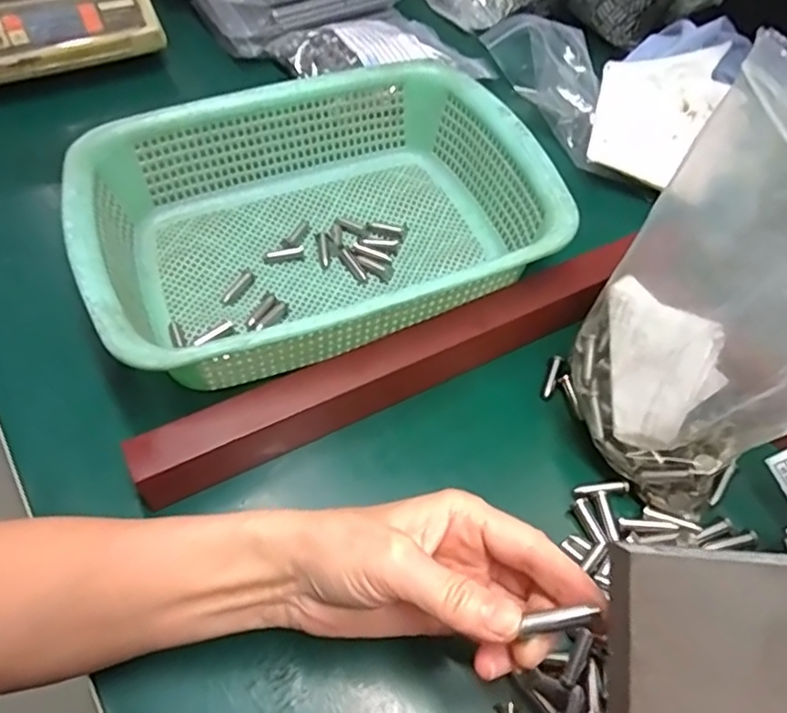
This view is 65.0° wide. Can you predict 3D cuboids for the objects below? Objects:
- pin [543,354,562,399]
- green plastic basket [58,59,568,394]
[{"bbox_3d":[0.104,0.012,0.404,0.006,0.004,0.031,19,56,13],"label":"pin"},{"bbox_3d":[-0.050,-0.091,0.425,0.290,0.081,0.215,-19,56,-13],"label":"green plastic basket"}]

